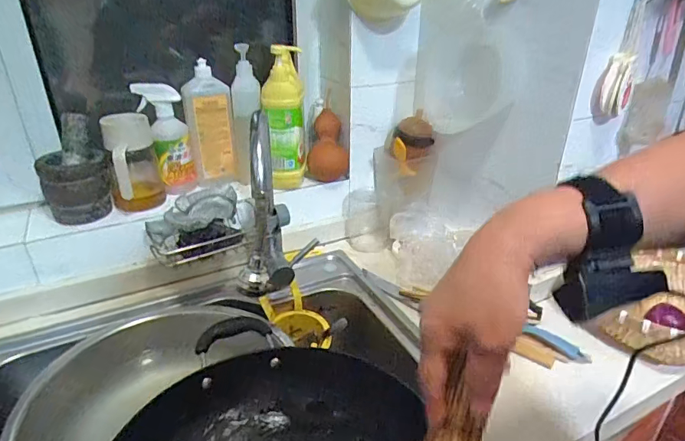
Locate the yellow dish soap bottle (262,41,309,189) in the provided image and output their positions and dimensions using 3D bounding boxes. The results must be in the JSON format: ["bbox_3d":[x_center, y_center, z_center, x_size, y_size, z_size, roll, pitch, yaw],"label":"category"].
[{"bbox_3d":[-0.111,-0.196,0.876,0.075,0.263,0.094,-4,28,-9],"label":"yellow dish soap bottle"}]

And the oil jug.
[{"bbox_3d":[-0.377,-0.105,0.816,0.084,0.172,0.147,-12,30,-22],"label":"oil jug"}]

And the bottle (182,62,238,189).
[{"bbox_3d":[-0.262,-0.187,0.904,0.086,0.221,0.049,-7,29,-14],"label":"bottle"}]

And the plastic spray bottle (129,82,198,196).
[{"bbox_3d":[-0.335,-0.155,0.867,0.080,0.200,0.056,-17,33,-30],"label":"plastic spray bottle"}]

